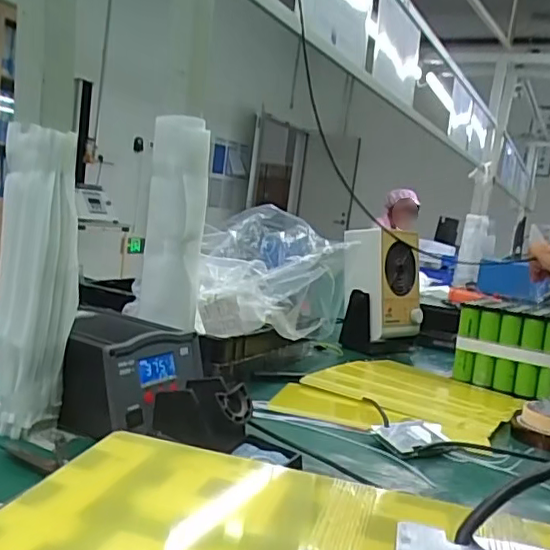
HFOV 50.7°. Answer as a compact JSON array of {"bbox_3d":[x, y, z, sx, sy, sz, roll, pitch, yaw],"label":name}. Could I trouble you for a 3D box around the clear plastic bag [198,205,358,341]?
[{"bbox_3d":[-0.011,-0.004,0.913,0.209,0.173,0.235,7,6,-6],"label":"clear plastic bag"}]

